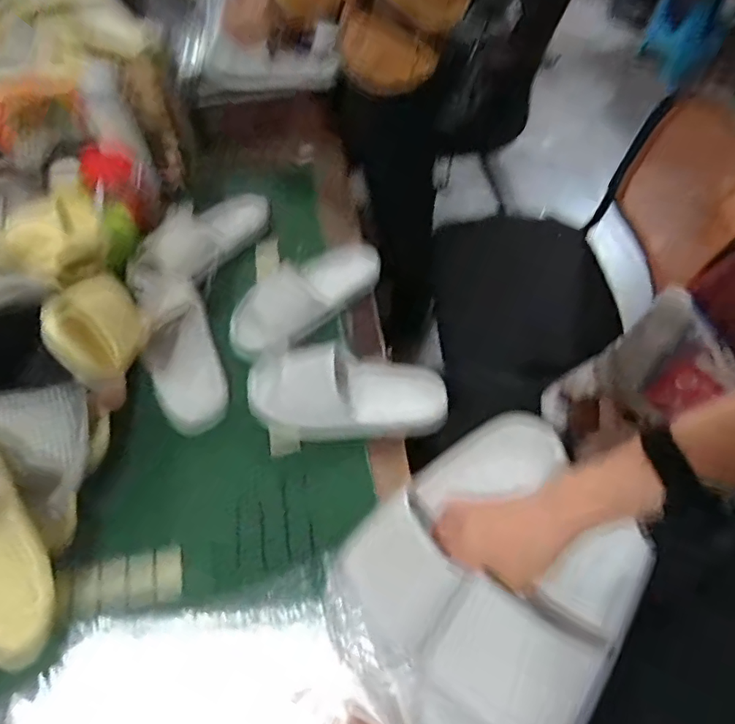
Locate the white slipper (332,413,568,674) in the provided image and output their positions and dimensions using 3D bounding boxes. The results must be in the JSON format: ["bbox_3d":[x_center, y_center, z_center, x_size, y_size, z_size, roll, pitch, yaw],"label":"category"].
[{"bbox_3d":[0.072,0.139,0.455,0.099,0.061,0.253,37,67,24],"label":"white slipper"}]

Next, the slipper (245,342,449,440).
[{"bbox_3d":[-0.026,0.039,0.668,0.257,0.057,0.115,-2,56,1],"label":"slipper"}]

